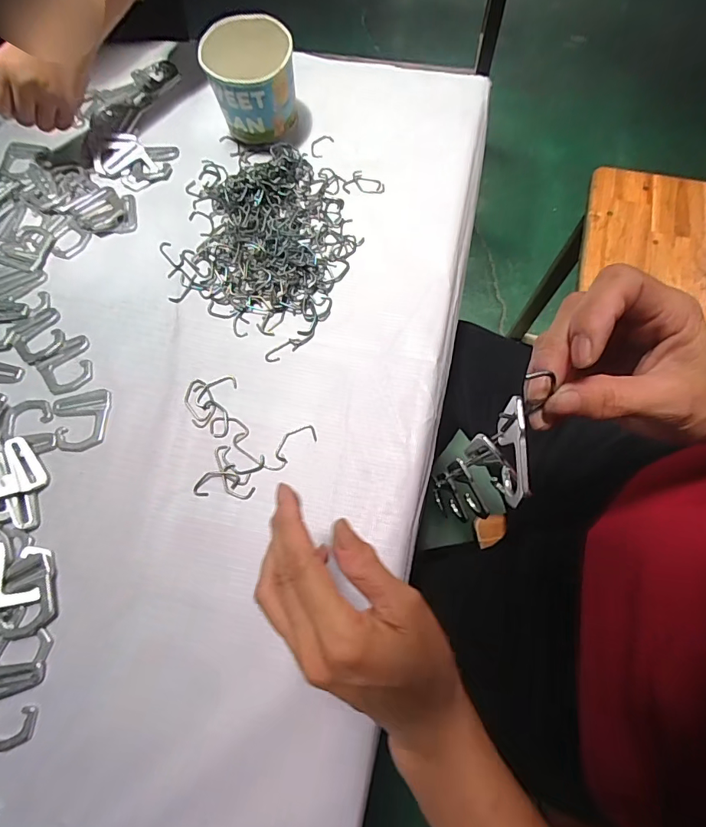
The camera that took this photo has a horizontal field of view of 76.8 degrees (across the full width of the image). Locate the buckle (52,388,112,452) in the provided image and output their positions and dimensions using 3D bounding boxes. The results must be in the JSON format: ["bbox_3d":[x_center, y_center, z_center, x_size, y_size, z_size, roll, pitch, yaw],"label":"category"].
[{"bbox_3d":[-0.228,0.006,0.374,0.048,0.004,0.050,-12,69,-2],"label":"buckle"}]

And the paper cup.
[{"bbox_3d":[-0.103,-0.341,0.460,0.086,0.077,0.095,-20,70,-5],"label":"paper cup"}]

